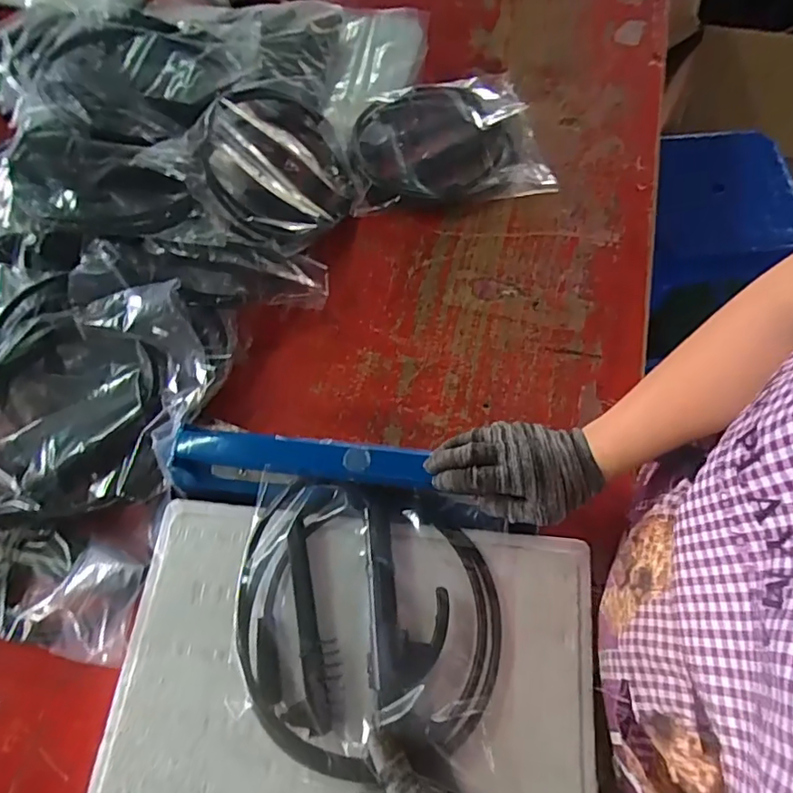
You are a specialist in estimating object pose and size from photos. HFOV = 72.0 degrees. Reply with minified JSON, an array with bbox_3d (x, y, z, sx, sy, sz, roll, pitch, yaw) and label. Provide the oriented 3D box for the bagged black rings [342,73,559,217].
[{"bbox_3d":[0.064,-0.378,0.789,0.276,0.034,0.231,-10,68,-1],"label":"bagged black rings"}]

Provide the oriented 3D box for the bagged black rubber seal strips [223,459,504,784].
[{"bbox_3d":[-0.028,0.194,0.499,0.233,0.048,0.236,3,68,4],"label":"bagged black rubber seal strips"}]

